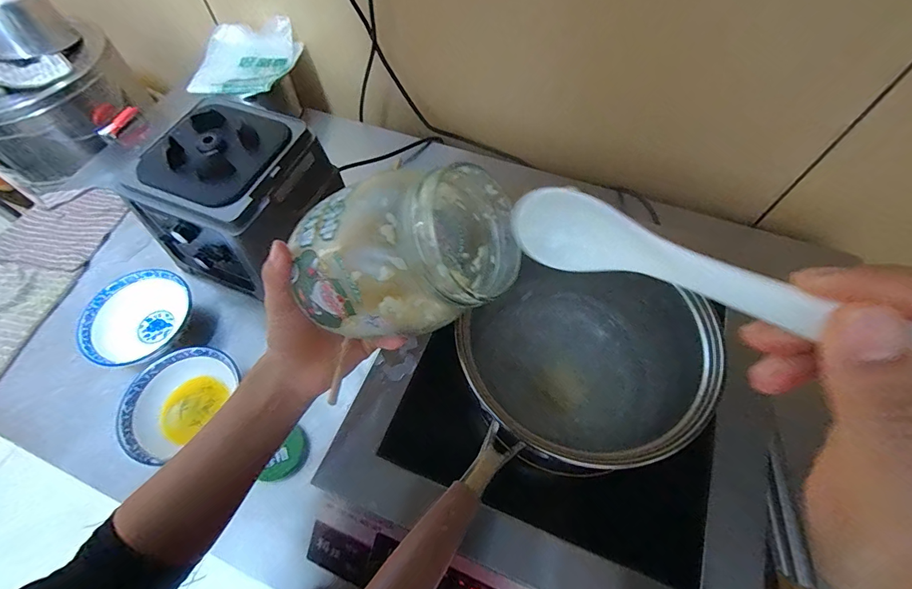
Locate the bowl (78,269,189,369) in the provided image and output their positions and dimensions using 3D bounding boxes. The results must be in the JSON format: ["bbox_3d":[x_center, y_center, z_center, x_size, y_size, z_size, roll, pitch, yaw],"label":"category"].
[{"bbox_3d":[-0.489,0.044,0.633,0.147,0.073,0.157,-1,61,1],"label":"bowl"}]

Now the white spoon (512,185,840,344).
[{"bbox_3d":[0.084,-0.009,0.150,0.021,0.036,0.164,-35,39,-17],"label":"white spoon"}]

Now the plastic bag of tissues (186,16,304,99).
[{"bbox_3d":[-0.438,-0.486,0.827,0.190,0.050,0.206,15,63,9],"label":"plastic bag of tissues"}]

